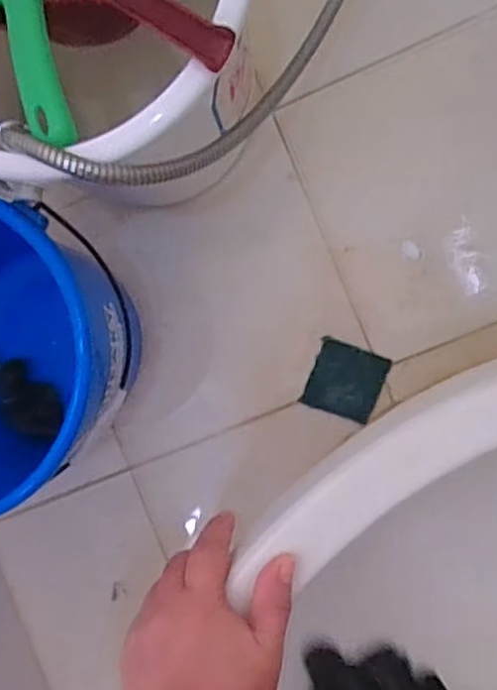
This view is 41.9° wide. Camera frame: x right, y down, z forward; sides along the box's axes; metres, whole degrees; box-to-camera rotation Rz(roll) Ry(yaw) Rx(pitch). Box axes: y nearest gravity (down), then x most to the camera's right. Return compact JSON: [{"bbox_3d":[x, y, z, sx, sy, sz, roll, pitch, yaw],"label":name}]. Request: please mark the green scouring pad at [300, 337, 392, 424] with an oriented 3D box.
[{"bbox_3d":[0.105,0.039,0.699,0.076,0.007,0.074,20,94,7],"label":"green scouring pad"}]

